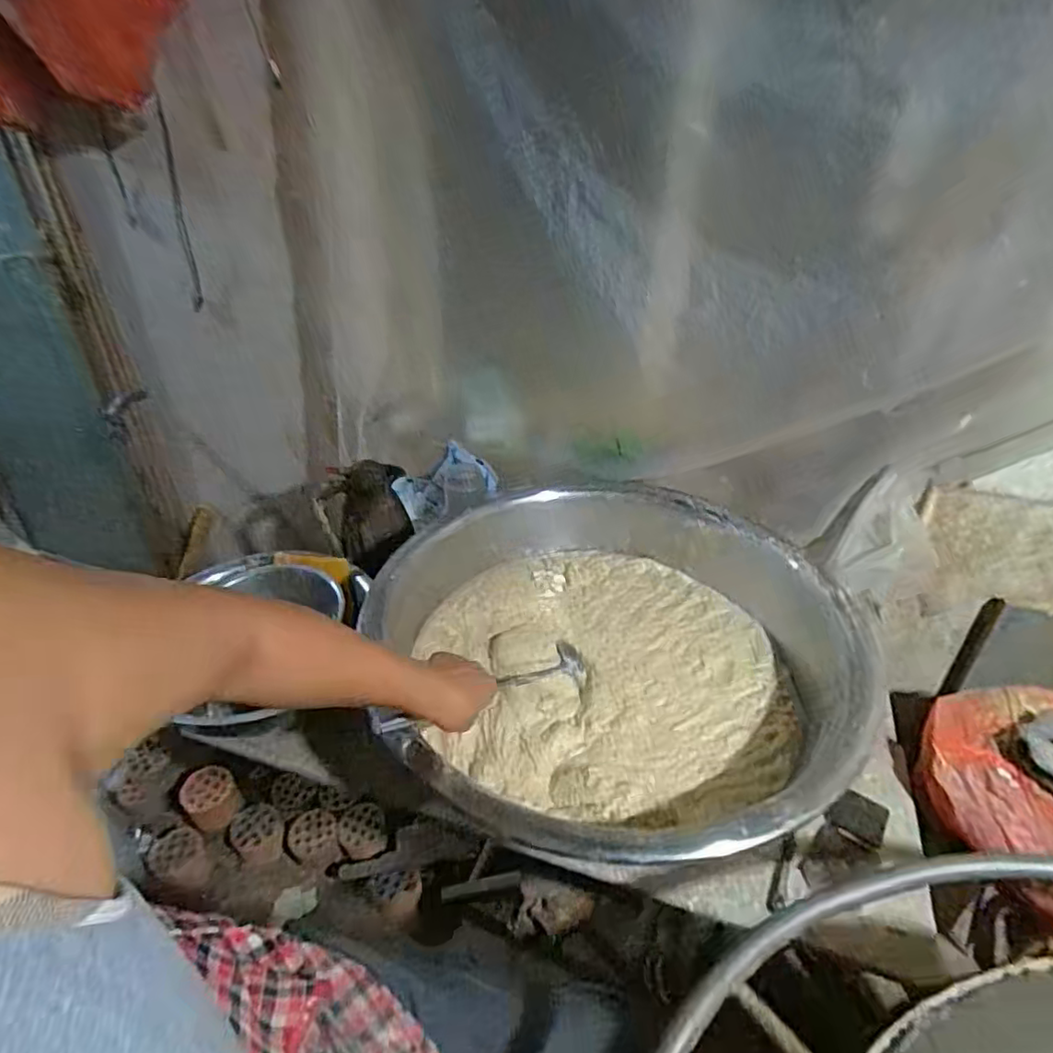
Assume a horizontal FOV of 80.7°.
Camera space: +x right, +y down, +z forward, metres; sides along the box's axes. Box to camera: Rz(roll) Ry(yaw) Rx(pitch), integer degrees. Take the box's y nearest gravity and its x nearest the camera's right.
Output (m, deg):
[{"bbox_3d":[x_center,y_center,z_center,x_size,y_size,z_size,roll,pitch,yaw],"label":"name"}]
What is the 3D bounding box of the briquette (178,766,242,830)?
[{"bbox_3d":[-0.652,0.560,1.279,0.099,0.080,0.100,1,36,-1],"label":"briquette"}]

